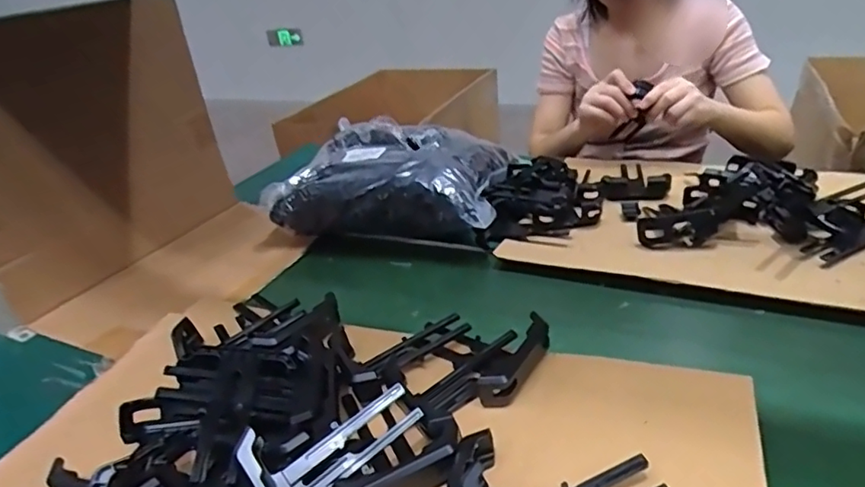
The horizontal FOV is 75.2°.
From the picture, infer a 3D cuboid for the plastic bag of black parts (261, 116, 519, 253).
[{"bbox_3d":[-0.051,-0.093,0.842,0.321,0.109,0.232,3,30,19],"label":"plastic bag of black parts"}]

